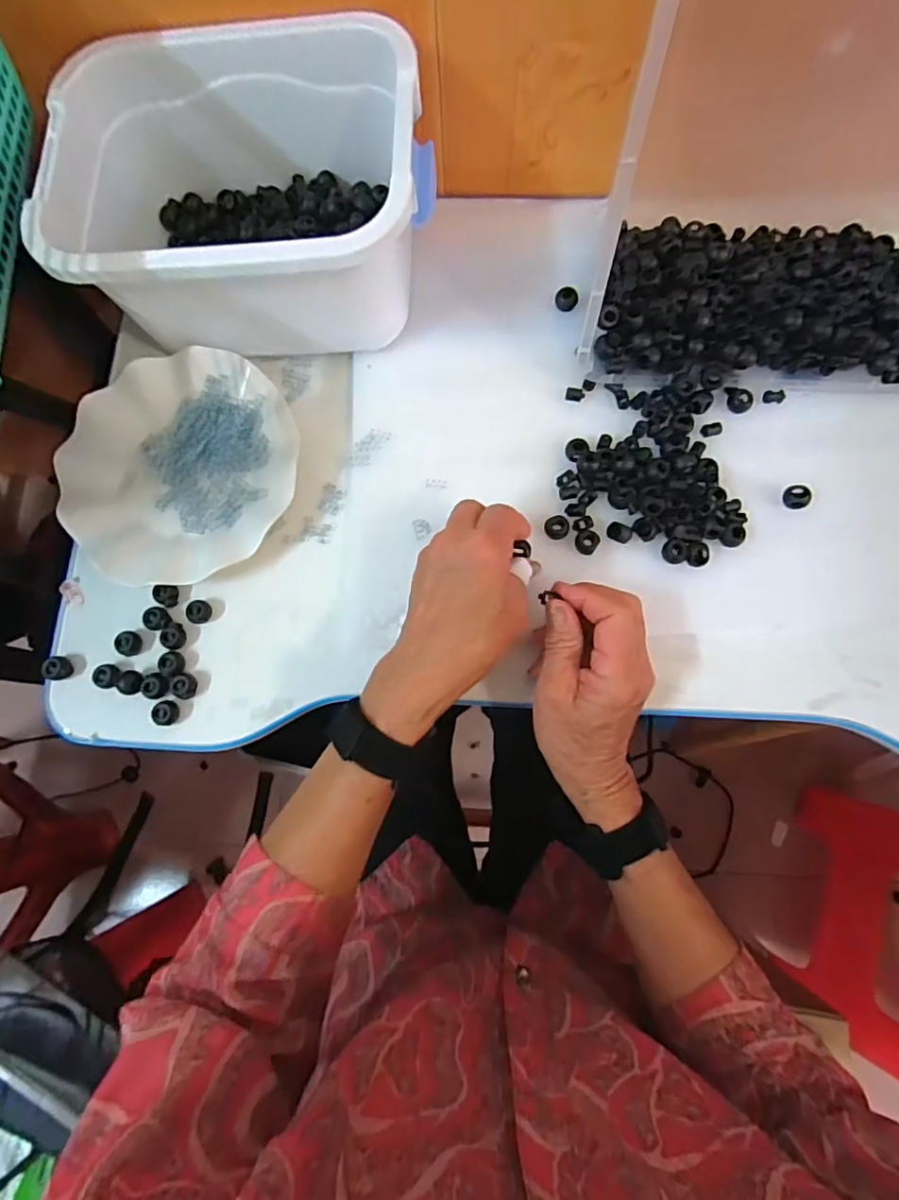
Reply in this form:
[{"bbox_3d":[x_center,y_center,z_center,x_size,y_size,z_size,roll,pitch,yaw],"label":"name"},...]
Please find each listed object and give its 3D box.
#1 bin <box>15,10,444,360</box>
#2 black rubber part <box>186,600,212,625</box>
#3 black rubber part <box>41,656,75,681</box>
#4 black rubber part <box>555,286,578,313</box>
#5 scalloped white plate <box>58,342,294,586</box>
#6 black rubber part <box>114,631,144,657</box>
[{"bbox_3d":[-0.145,-0.284,0.407,0.254,0.109,0.183,-6,77,4],"label":"bin"},{"bbox_3d":[-0.184,0.009,0.408,0.017,0.008,0.017,0,78,2],"label":"black rubber part"},{"bbox_3d":[-0.285,0.050,0.404,0.016,0.016,0.017,7,78,3],"label":"black rubber part"},{"bbox_3d":[0.095,-0.243,0.445,0.018,0.011,0.017,0,78,2],"label":"black rubber part"},{"bbox_3d":[-0.207,-0.103,0.424,0.177,0.027,0.178,0,78,2],"label":"scalloped white plate"},{"bbox_3d":[-0.235,0.032,0.405,0.015,0.010,0.018,17,79,5],"label":"black rubber part"}]

